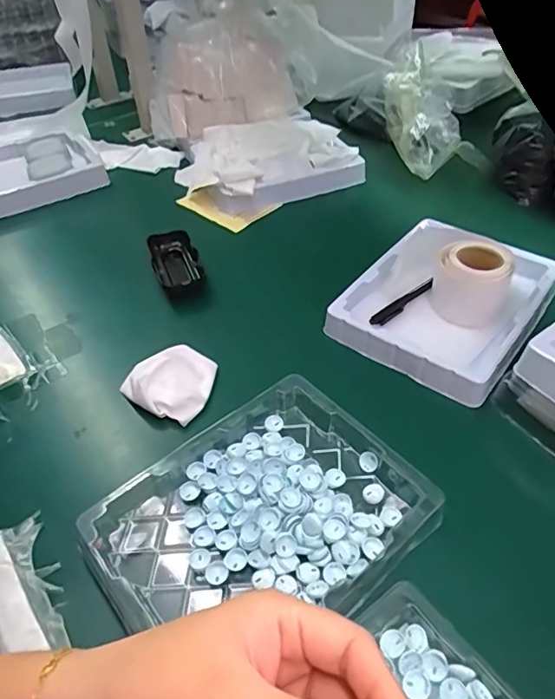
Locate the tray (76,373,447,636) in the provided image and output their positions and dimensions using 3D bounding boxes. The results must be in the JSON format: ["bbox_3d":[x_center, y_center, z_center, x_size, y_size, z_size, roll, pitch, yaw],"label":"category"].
[{"bbox_3d":[-0.012,0.125,0.391,0.221,0.029,0.168,-31,51,-26],"label":"tray"}]

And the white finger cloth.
[{"bbox_3d":[-0.101,0.028,0.493,0.075,0.030,0.069,14,47,16],"label":"white finger cloth"}]

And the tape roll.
[{"bbox_3d":[0.198,-0.068,0.540,0.071,0.053,0.069,5,45,8],"label":"tape roll"}]

